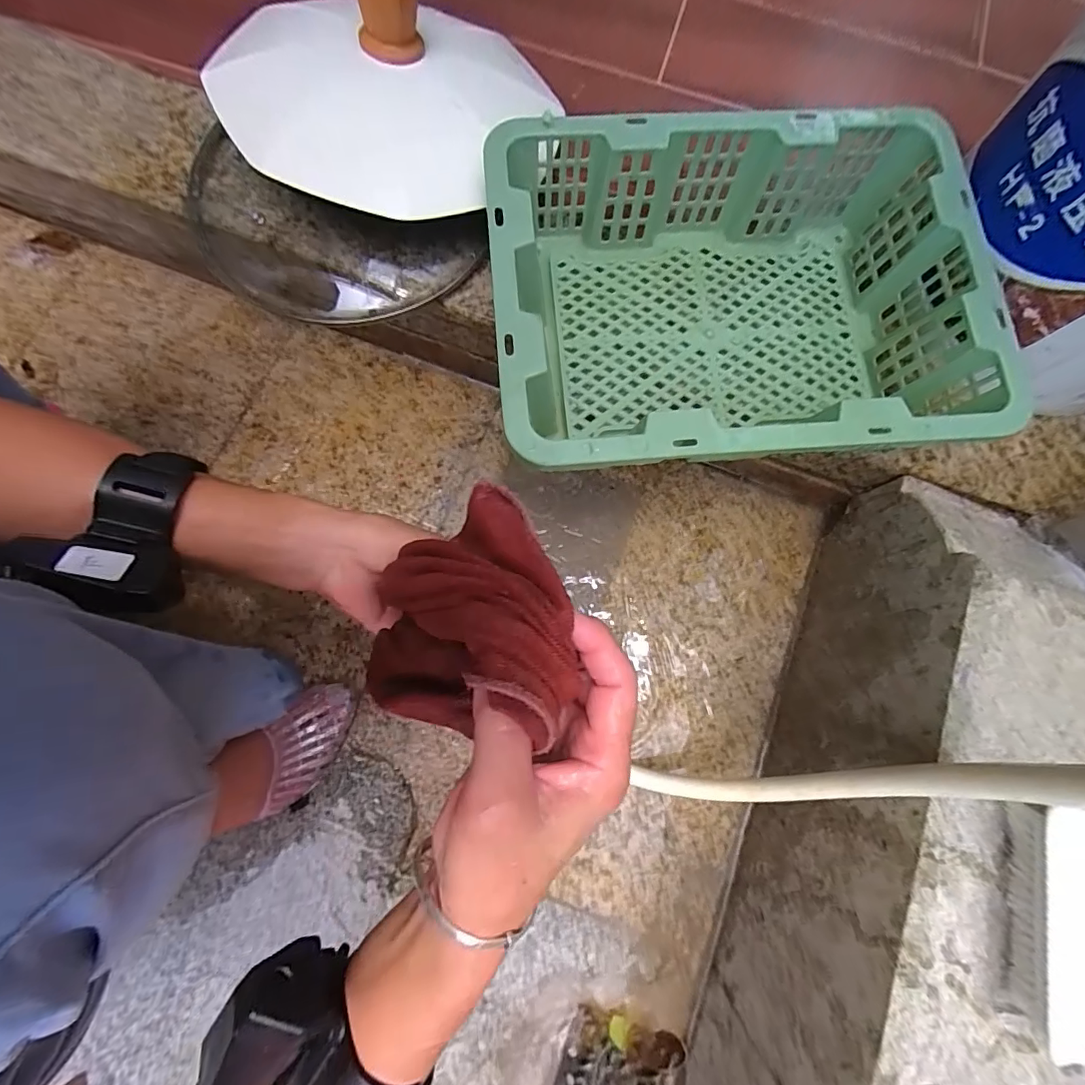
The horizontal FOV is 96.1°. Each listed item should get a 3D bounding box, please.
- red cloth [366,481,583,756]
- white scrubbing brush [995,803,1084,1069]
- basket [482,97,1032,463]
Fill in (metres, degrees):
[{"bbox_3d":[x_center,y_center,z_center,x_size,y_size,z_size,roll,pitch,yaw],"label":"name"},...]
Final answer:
[{"bbox_3d":[-0.039,0.040,0.221,0.099,0.076,0.104,-25,80,-5],"label":"red cloth"},{"bbox_3d":[0.289,0.207,0.264,0.053,0.035,0.119,12,79,2],"label":"white scrubbing brush"},{"bbox_3d":[0.148,-0.192,0.401,0.364,0.090,0.277,-5,78,-1],"label":"basket"}]

